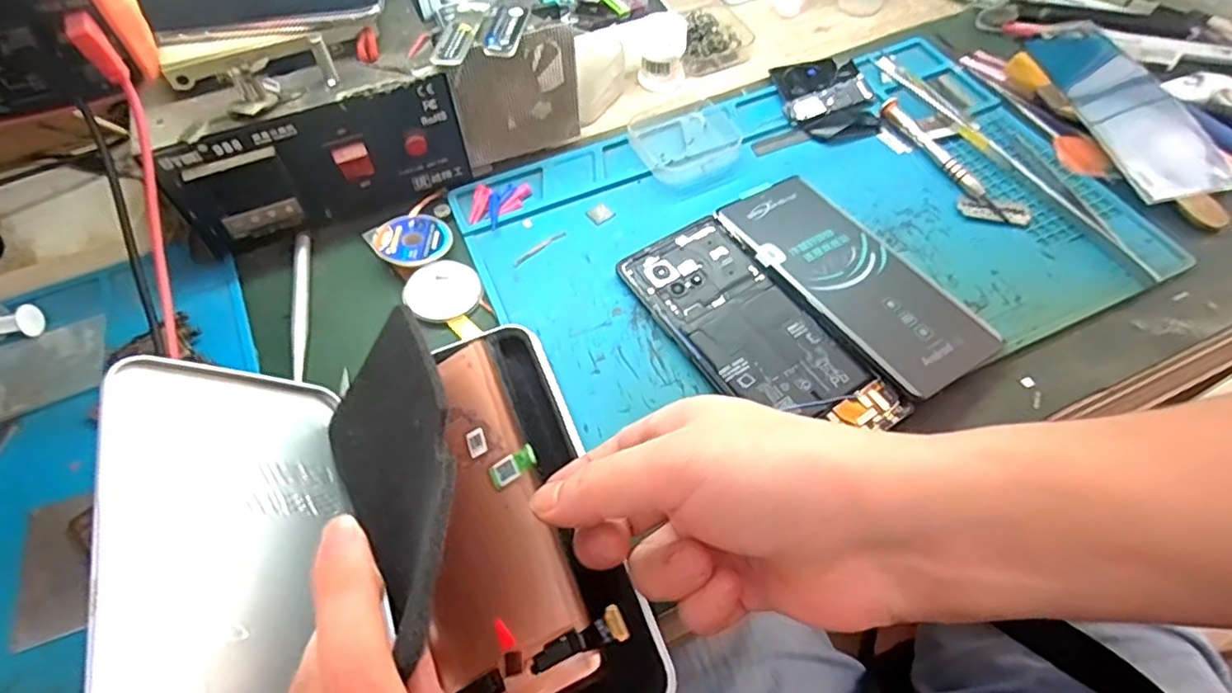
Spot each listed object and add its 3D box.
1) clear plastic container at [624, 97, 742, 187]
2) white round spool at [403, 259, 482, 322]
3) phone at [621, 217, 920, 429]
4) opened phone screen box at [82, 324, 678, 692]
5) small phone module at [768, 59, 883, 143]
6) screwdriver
[{"bbox_3d":[0.044,-0.141,0.426,0.066,0.014,0.067,-24,60,-13],"label":"clear plastic container"},{"bbox_3d":[-0.101,-0.034,0.367,0.042,0.006,0.037,-30,62,-16],"label":"white round spool"},{"bbox_3d":[0.072,-0.008,0.343,0.069,0.010,0.159,-30,62,-16],"label":"phone"},{"bbox_3d":[-0.092,0.074,0.247,0.173,0.072,0.193,-19,60,-10],"label":"opened phone screen box"},{"bbox_3d":[0.149,-0.181,0.450,0.062,0.009,0.095,-6,58,-3],"label":"small phone module"},{"bbox_3d":[0.212,-0.125,0.411,0.012,0.008,0.115,-22,60,-12],"label":"screwdriver"}]

